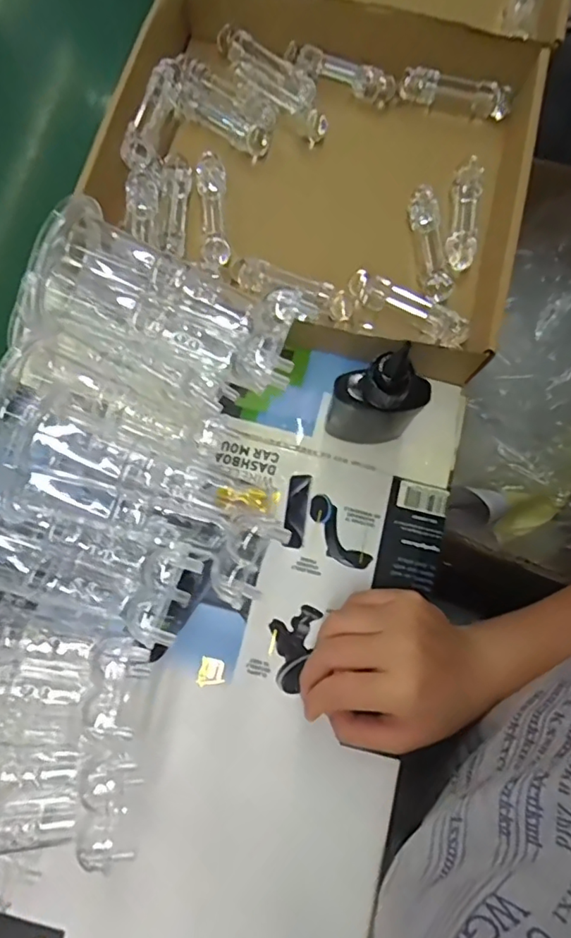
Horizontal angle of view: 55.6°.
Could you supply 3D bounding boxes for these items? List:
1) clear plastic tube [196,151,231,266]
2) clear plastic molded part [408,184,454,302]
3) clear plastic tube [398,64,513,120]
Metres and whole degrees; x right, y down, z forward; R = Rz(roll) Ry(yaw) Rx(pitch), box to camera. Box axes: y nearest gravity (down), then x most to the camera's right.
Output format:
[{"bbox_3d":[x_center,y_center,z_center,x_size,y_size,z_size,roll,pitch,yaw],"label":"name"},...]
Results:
[{"bbox_3d":[-0.057,-0.201,0.429,0.022,0.024,0.094,-5,79,-1],"label":"clear plastic tube"},{"bbox_3d":[0.116,-0.176,0.426,0.027,0.024,0.093,-5,79,-1],"label":"clear plastic molded part"},{"bbox_3d":[0.142,-0.315,0.455,0.090,0.029,0.021,15,79,3],"label":"clear plastic tube"}]

